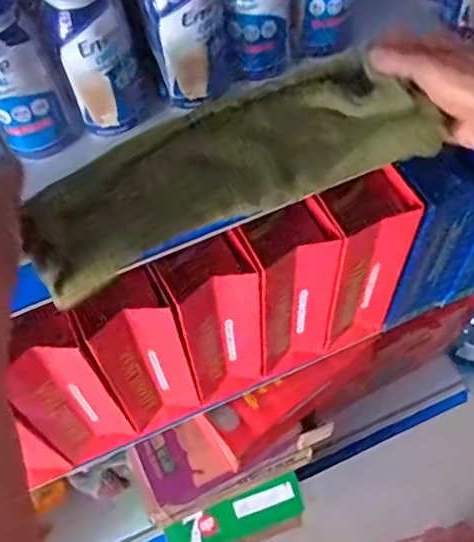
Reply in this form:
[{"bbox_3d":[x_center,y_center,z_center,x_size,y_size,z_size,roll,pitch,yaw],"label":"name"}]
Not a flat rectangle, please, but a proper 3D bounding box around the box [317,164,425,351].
[{"bbox_3d":[0.130,-0.003,0.641,0.082,0.248,0.067,-22,60,-9],"label":"box"}]

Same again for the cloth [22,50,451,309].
[{"bbox_3d":[-0.005,-0.069,0.381,0.265,0.033,0.081,-22,94,0],"label":"cloth"}]

